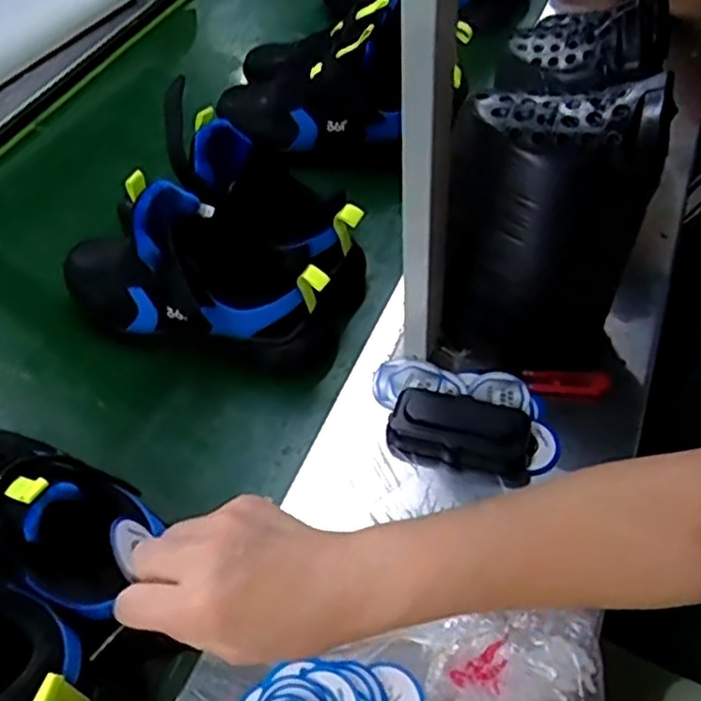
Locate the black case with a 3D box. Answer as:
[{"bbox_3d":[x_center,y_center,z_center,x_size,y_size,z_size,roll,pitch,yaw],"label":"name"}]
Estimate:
[{"bbox_3d":[0.088,0.065,0.552,0.111,0.031,0.055,17,57,15],"label":"black case"}]

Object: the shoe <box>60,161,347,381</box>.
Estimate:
[{"bbox_3d":[-0.154,-0.077,0.634,0.280,0.165,0.088,12,53,12],"label":"shoe"}]

